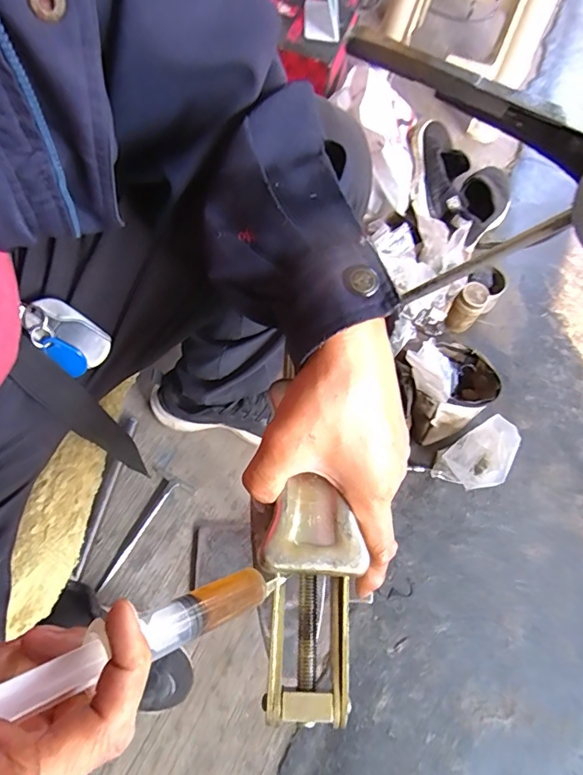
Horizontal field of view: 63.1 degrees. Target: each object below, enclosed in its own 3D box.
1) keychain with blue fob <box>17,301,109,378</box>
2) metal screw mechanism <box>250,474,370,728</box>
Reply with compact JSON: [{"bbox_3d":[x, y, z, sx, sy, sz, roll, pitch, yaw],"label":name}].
[{"bbox_3d":[-0.175,-0.041,0.368,0.041,0.067,0.012,-52,31,-18],"label":"keychain with blue fob"},{"bbox_3d":[0.009,0.123,0.284,0.062,0.029,0.130,-1,83,-2],"label":"metal screw mechanism"}]

